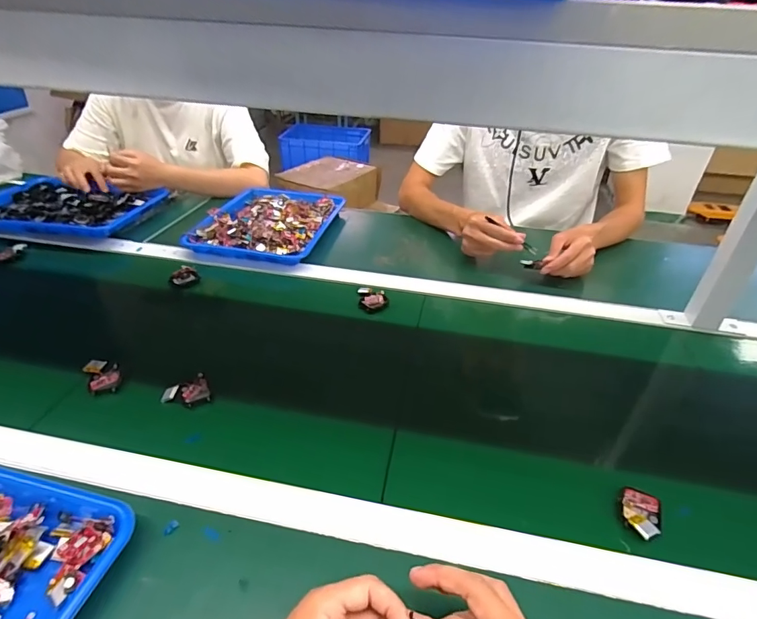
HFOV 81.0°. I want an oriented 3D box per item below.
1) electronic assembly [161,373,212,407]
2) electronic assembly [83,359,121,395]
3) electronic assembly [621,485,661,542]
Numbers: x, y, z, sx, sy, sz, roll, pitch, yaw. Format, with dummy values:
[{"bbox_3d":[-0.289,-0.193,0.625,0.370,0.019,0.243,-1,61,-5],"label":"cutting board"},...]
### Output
[{"bbox_3d":[-0.238,0.104,0.546,0.052,0.013,0.036,-17,40,-26],"label":"electronic assembly"},{"bbox_3d":[-0.347,0.082,0.559,0.035,0.022,0.050,-21,42,-30],"label":"electronic assembly"},{"bbox_3d":[0.260,0.203,0.439,0.033,0.015,0.054,19,42,21],"label":"electronic assembly"}]

